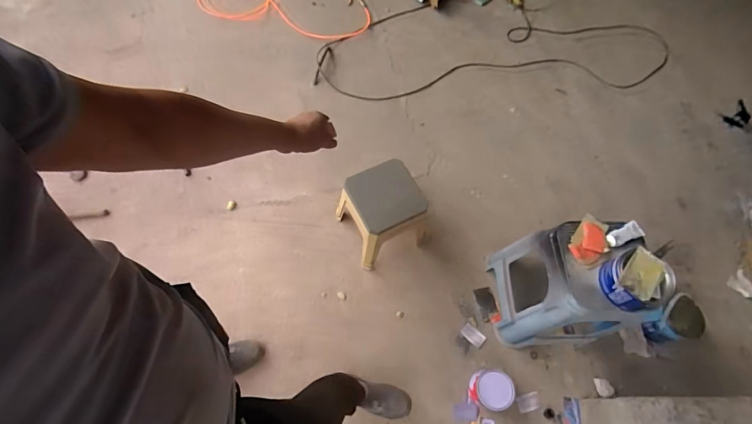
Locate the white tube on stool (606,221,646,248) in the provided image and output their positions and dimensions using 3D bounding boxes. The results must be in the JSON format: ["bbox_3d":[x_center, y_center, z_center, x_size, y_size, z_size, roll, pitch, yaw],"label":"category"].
[{"bbox_3d":[0.749,0.066,1.131,0.125,0.028,0.046,-18,68,-13],"label":"white tube on stool"}]

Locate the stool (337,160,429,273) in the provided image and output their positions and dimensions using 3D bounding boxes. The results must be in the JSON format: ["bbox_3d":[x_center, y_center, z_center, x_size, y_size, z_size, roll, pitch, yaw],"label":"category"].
[{"bbox_3d":[0.025,0.006,1.439,0.250,0.282,0.280,-23,69,-15],"label":"stool"}]

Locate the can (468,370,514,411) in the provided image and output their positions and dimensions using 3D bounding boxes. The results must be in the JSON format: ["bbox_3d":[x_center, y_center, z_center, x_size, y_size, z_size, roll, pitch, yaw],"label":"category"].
[{"bbox_3d":[0.400,0.620,1.318,0.130,0.112,0.119,2,64,-4],"label":"can"}]

